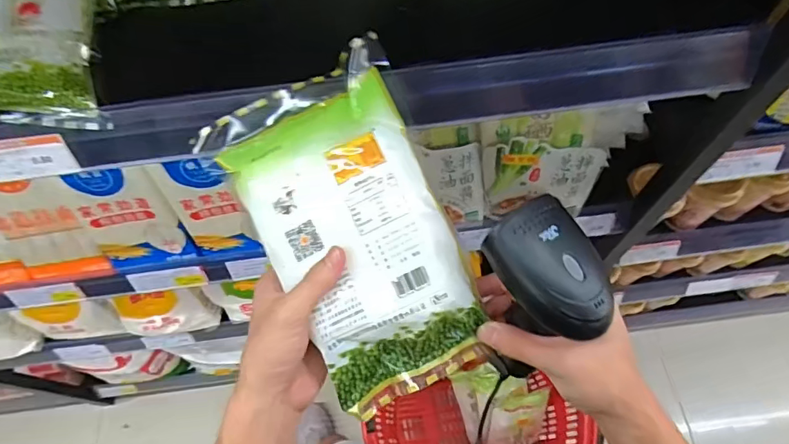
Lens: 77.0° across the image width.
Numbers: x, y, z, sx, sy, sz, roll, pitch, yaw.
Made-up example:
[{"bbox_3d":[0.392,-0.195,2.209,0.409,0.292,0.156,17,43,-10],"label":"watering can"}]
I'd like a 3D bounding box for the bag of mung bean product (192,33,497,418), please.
[{"bbox_3d":[-0.027,0.002,0.364,0.144,0.032,0.243,-31,81,7],"label":"bag of mung bean product"}]

